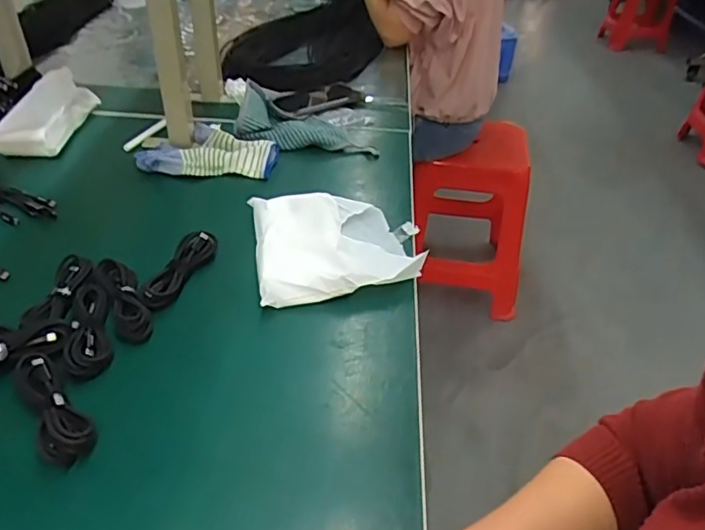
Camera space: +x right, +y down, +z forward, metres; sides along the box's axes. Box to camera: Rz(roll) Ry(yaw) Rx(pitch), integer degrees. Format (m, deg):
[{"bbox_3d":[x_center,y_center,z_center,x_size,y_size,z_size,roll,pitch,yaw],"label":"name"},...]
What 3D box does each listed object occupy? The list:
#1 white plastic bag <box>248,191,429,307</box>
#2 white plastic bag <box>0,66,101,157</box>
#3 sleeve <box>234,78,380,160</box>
[{"bbox_3d":[-0.017,-0.027,0.622,0.176,0.034,0.172,-3,39,-11],"label":"white plastic bag"},{"bbox_3d":[-0.439,-0.220,0.805,0.083,0.056,0.170,6,38,1],"label":"white plastic bag"},{"bbox_3d":[-0.065,-0.206,0.831,0.220,0.053,0.115,12,39,8],"label":"sleeve"}]

